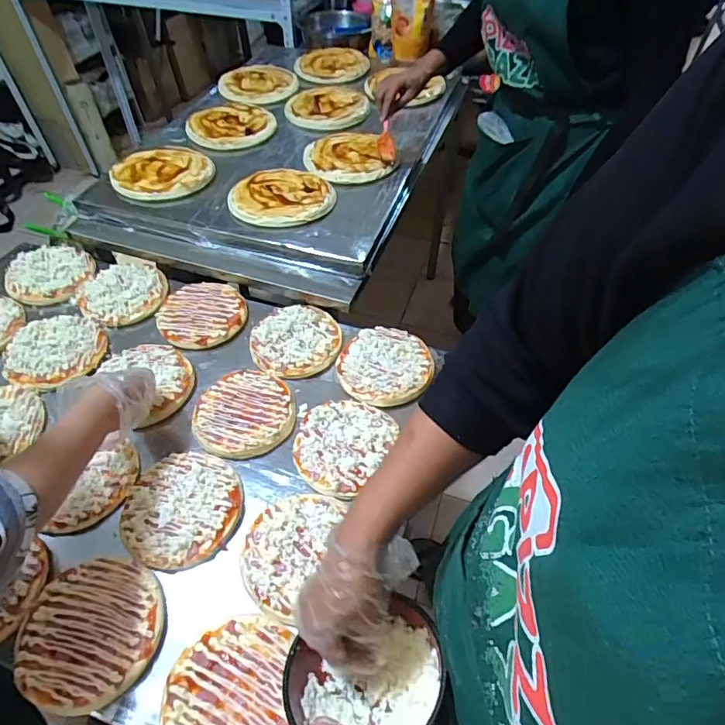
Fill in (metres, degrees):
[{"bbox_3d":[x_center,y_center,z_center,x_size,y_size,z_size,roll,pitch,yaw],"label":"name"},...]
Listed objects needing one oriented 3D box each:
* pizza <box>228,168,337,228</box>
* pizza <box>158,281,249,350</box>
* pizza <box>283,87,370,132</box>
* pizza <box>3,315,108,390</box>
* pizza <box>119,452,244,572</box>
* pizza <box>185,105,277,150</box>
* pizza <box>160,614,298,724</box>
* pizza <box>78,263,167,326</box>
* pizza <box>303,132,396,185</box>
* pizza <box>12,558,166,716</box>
[{"bbox_3d":[-0.156,-0.325,0.949,0.189,0.030,0.191,-1,51,1],"label":"pizza"},{"bbox_3d":[-0.283,-0.086,0.854,0.148,0.016,0.148,-14,52,-9],"label":"pizza"},{"bbox_3d":[-0.090,-0.654,1.233,0.205,0.022,0.231,0,51,2],"label":"pizza"},{"bbox_3d":[-0.504,-0.022,0.793,0.149,0.026,0.131,-19,53,-13],"label":"pizza"},{"bbox_3d":[-0.232,0.183,0.620,0.145,0.015,0.154,-1,51,1],"label":"pizza"},{"bbox_3d":[-0.327,-0.581,1.173,0.201,0.025,0.219,-1,51,1],"label":"pizza"},{"bbox_3d":[-0.137,0.343,0.494,0.128,0.008,0.143,-8,51,-5],"label":"pizza"},{"bbox_3d":[-0.440,-0.128,0.888,0.149,0.021,0.147,-11,51,-6],"label":"pizza"},{"bbox_3d":[-0.037,-0.452,1.058,0.173,0.027,0.193,-16,52,-11],"label":"pizza"},{"bbox_3d":[-0.299,0.296,0.533,0.147,0.013,0.143,-3,51,-1],"label":"pizza"}]

